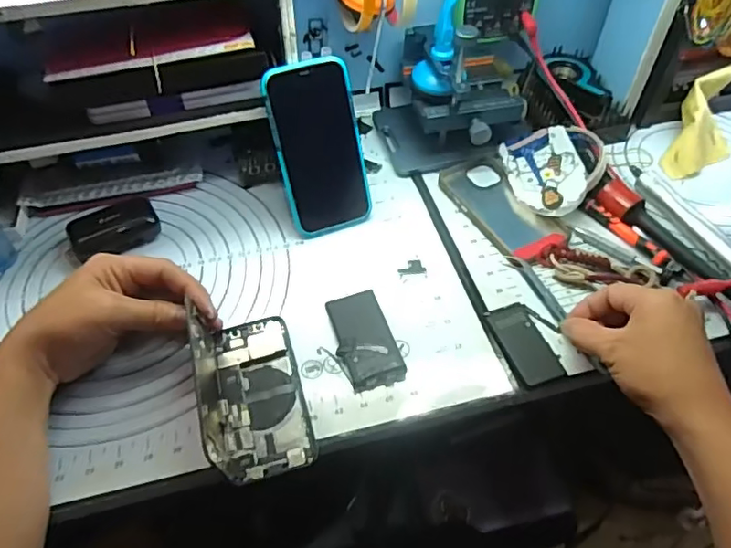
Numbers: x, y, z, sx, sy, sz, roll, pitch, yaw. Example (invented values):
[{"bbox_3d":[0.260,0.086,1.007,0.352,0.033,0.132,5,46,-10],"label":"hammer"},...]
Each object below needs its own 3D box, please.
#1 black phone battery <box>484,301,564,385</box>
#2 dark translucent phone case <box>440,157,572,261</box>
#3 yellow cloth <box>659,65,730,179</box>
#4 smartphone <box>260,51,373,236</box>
[{"bbox_3d":[0.129,0.056,0.468,0.036,0.005,0.072,-14,52,-11],"label":"black phone battery"},{"bbox_3d":[0.131,-0.065,0.559,0.068,0.014,0.138,-23,54,-18],"label":"dark translucent phone case"},{"bbox_3d":[0.362,-0.155,0.613,0.059,0.044,0.145,24,75,18],"label":"yellow cloth"},{"bbox_3d":[-0.040,-0.110,0.514,0.076,0.148,0.006,-17,25,-13],"label":"smartphone"}]

